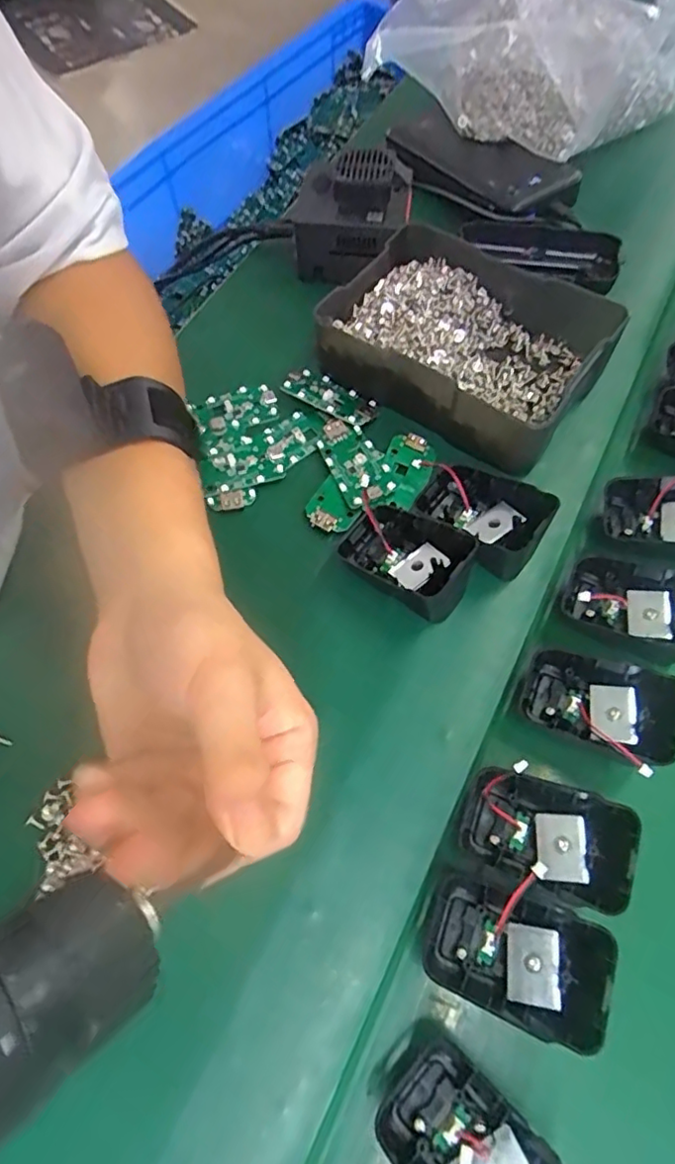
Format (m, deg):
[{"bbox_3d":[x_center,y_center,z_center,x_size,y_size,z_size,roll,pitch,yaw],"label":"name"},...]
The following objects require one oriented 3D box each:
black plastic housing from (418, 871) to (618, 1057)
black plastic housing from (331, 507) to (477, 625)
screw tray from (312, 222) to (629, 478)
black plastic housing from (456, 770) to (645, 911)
[{"bbox_3d":[0.073,0.153,0.248,0.070,0.022,0.044,10,61,30],"label":"black plastic housing"},{"bbox_3d":[0.036,-0.013,0.319,0.069,0.044,0.044,30,67,12],"label":"black plastic housing"},{"bbox_3d":[0.079,-0.156,0.388,0.169,0.044,0.129,35,68,14],"label":"screw tray"},{"bbox_3d":[0.093,0.112,0.268,0.072,0.020,0.047,22,71,33],"label":"black plastic housing"}]

